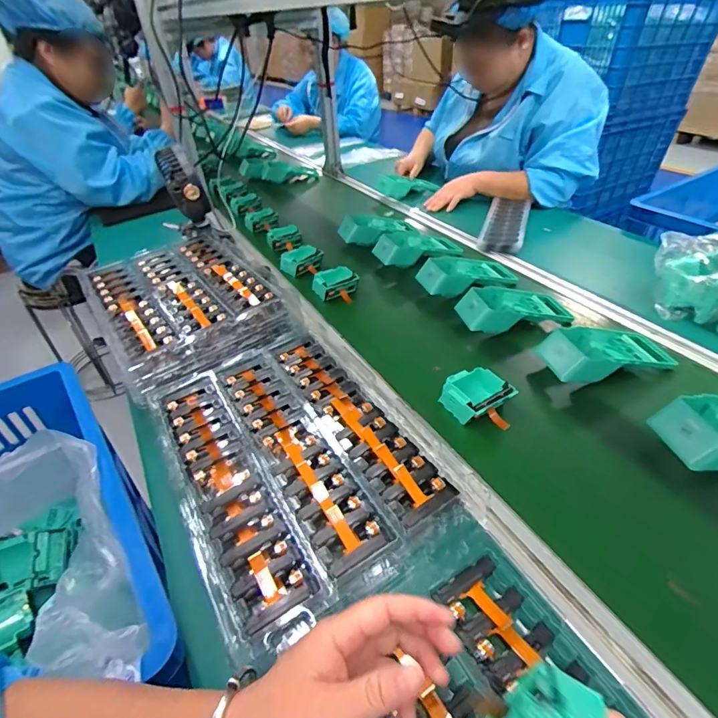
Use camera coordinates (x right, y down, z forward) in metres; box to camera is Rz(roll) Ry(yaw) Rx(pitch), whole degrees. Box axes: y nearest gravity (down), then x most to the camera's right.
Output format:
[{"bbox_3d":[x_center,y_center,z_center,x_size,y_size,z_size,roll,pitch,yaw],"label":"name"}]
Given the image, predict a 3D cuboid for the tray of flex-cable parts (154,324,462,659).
[{"bbox_3d":[-0.092,0.095,0.509,0.240,0.021,0.381,-25,44,-23],"label":"tray of flex-cable parts"}]

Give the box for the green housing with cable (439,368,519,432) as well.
[{"bbox_3d":[0.159,0.054,0.567,0.075,0.042,0.087,-20,42,-17],"label":"green housing with cable"}]

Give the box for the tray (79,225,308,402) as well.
[{"bbox_3d":[-0.301,-0.107,0.732,0.281,0.045,0.387,-28,45,-25],"label":"tray"}]

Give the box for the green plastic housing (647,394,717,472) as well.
[{"bbox_3d":[0.454,0.081,0.500,0.191,0.053,0.088,-10,40,-7],"label":"green plastic housing"}]

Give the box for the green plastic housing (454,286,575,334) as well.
[{"bbox_3d":[0.266,-0.089,0.723,0.196,0.053,0.087,-9,40,-6],"label":"green plastic housing"}]

